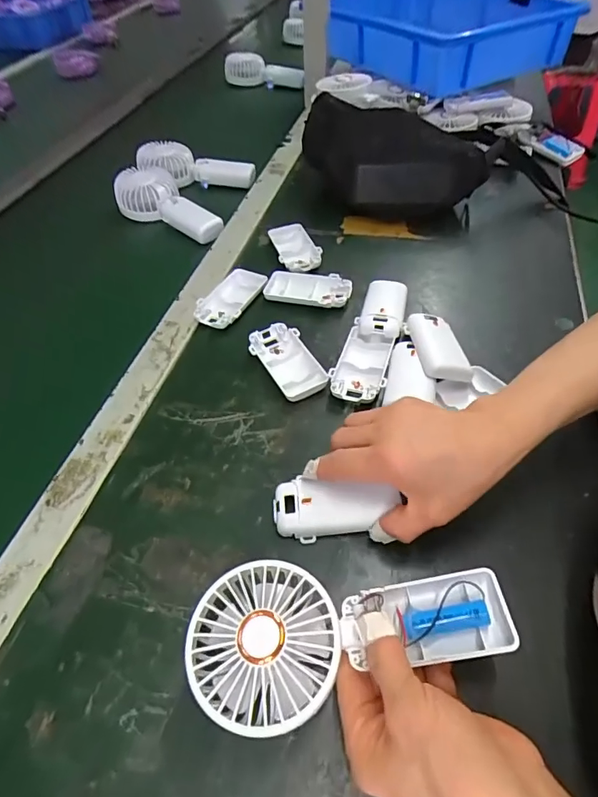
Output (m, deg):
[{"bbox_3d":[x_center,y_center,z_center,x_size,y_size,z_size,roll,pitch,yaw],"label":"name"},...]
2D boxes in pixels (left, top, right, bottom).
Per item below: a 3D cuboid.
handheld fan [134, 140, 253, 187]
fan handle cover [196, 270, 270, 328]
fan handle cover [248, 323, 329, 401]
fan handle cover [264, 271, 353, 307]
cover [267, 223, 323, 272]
[{"bbox_3d":[-0.161,-0.359,0.706,0.176,0.039,0.076,8,51,-8],"label":"handheld fan"},{"bbox_3d":[-0.075,-0.112,0.497,0.052,0.013,0.091,20,55,18],"label":"fan handle cover"},{"bbox_3d":[-0.013,-0.036,0.429,0.049,0.014,0.092,-20,53,-13],"label":"fan handle cover"},{"bbox_3d":[0.011,-0.122,0.500,0.093,0.016,0.049,14,53,13],"label":"fan handle cover"},{"bbox_3d":[-0.004,-0.187,0.550,0.048,0.012,0.089,-15,52,-10],"label":"cover"}]

